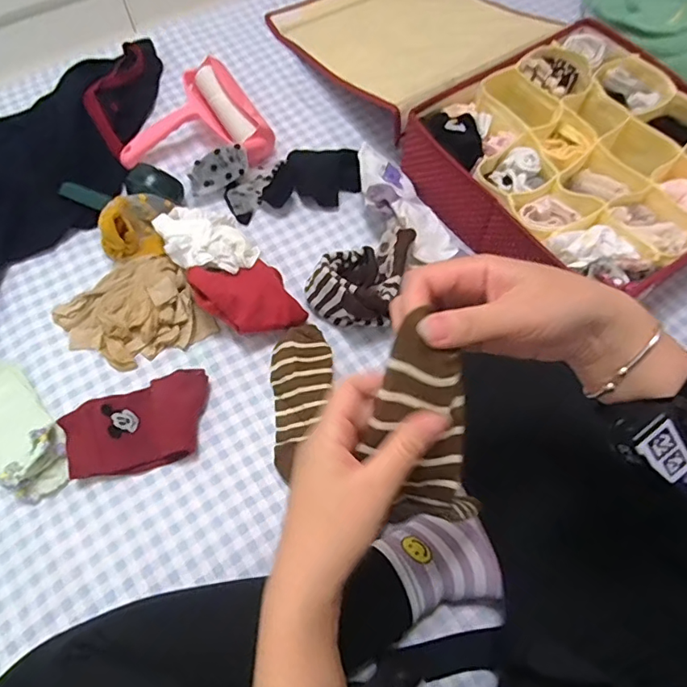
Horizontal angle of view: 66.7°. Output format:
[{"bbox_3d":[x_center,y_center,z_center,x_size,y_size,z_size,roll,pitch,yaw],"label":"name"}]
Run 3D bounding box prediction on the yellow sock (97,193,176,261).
[{"bbox_3d":[-0.252,-0.146,0.641,0.061,0.068,0.093,26,66,13],"label":"yellow sock"}]

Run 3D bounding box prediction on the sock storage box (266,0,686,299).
[{"bbox_3d":[0.202,-0.364,0.737,0.338,0.098,0.723,-29,67,-14],"label":"sock storage box"}]

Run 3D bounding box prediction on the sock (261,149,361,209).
[{"bbox_3d":[-0.043,-0.227,0.701,0.127,0.037,0.082,1,63,1],"label":"sock"}]

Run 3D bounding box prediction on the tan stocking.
[{"bbox_3d":[-0.250,-0.039,0.604,0.154,0.043,0.130,-29,67,-13],"label":"tan stocking"}]

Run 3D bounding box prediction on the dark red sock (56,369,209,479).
[{"bbox_3d":[-0.212,0.086,0.551,0.146,0.028,0.083,-19,65,-9],"label":"dark red sock"}]

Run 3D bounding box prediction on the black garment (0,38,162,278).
[{"bbox_3d":[-0.405,-0.251,0.706,0.220,0.047,0.521,29,67,14],"label":"black garment"}]

